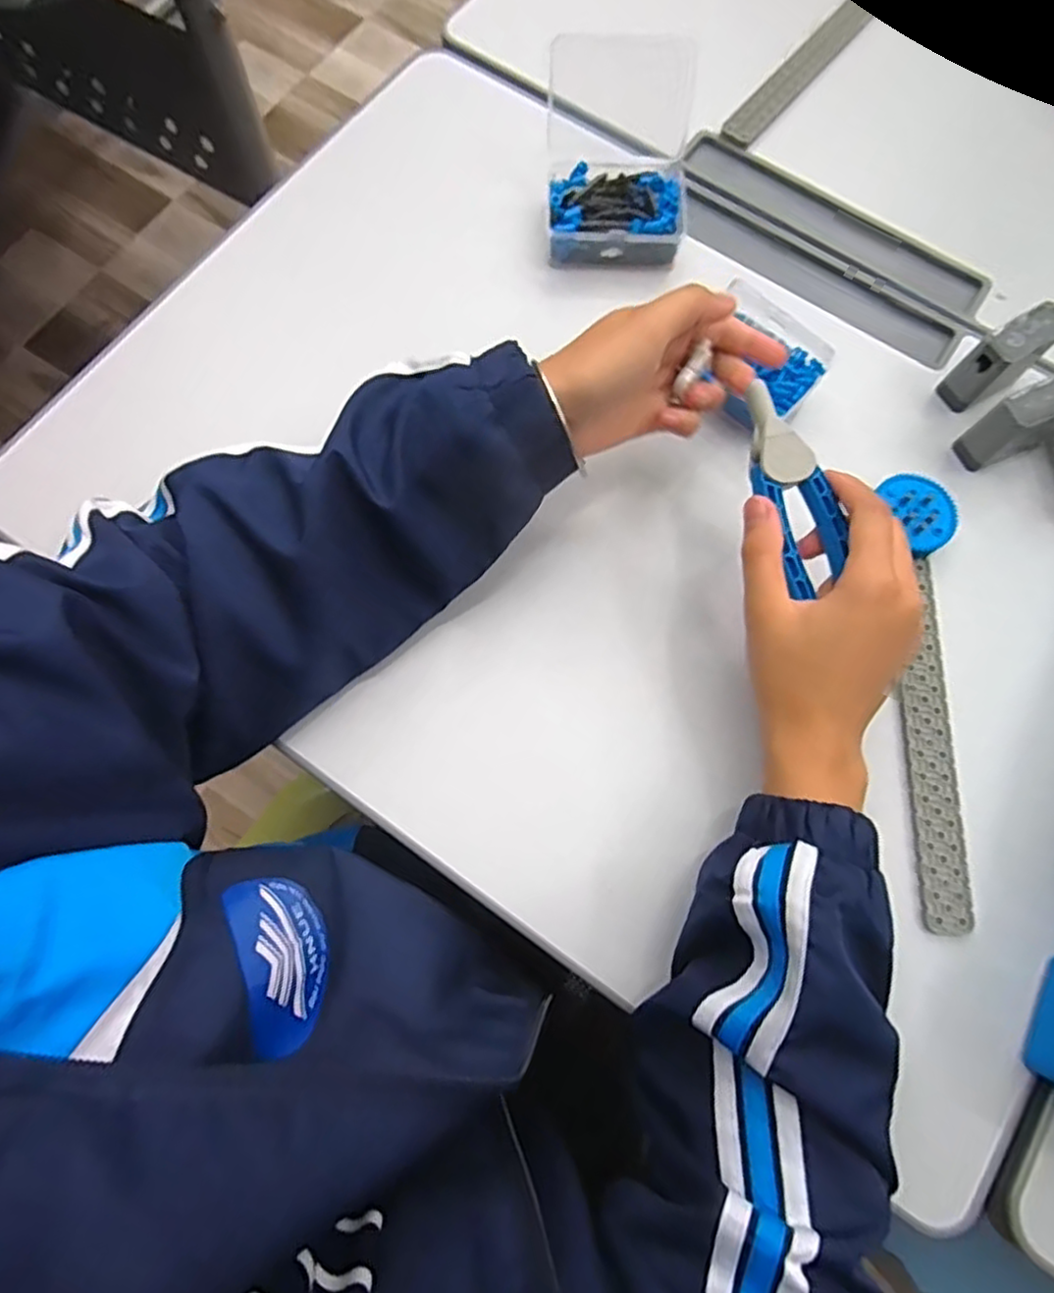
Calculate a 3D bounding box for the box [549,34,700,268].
[{"bbox_3d":[0.062,-0.328,0.453,0.095,0.073,0.106,0,75,-1],"label":"box"}]

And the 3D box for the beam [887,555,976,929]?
[{"bbox_3d":[0.231,0.056,0.387,0.032,0.009,0.200,2,75,-1],"label":"beam"}]

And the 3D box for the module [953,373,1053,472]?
[{"bbox_3d":[0.307,-0.140,0.416,0.058,0.058,0.023,-23,77,-7],"label":"module"}]

